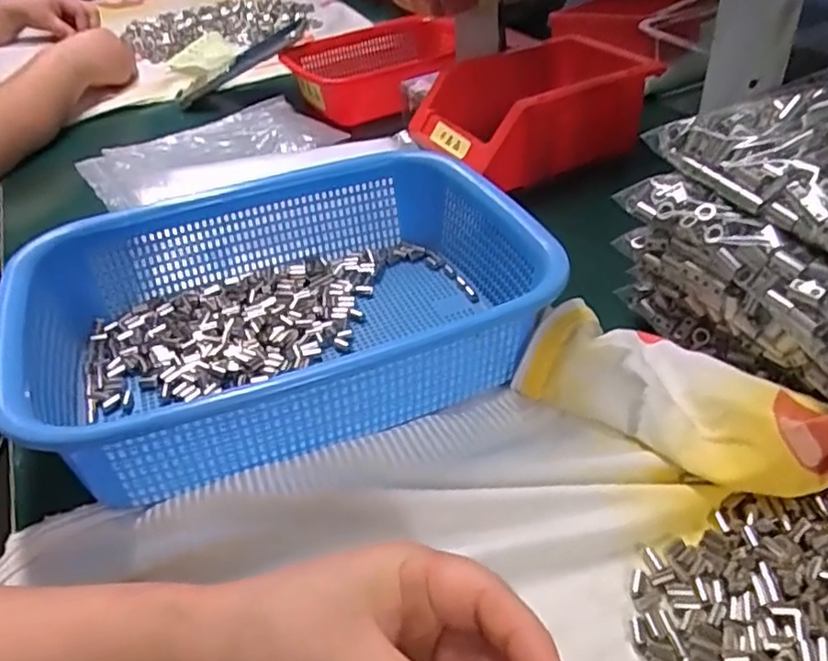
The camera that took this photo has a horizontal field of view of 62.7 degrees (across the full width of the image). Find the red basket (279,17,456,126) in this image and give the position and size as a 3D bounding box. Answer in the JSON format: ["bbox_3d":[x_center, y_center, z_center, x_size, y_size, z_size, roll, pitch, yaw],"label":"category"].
[{"bbox_3d":[-0.053,-0.290,0.767,0.170,0.071,0.173,-4,42,3],"label":"red basket"}]

